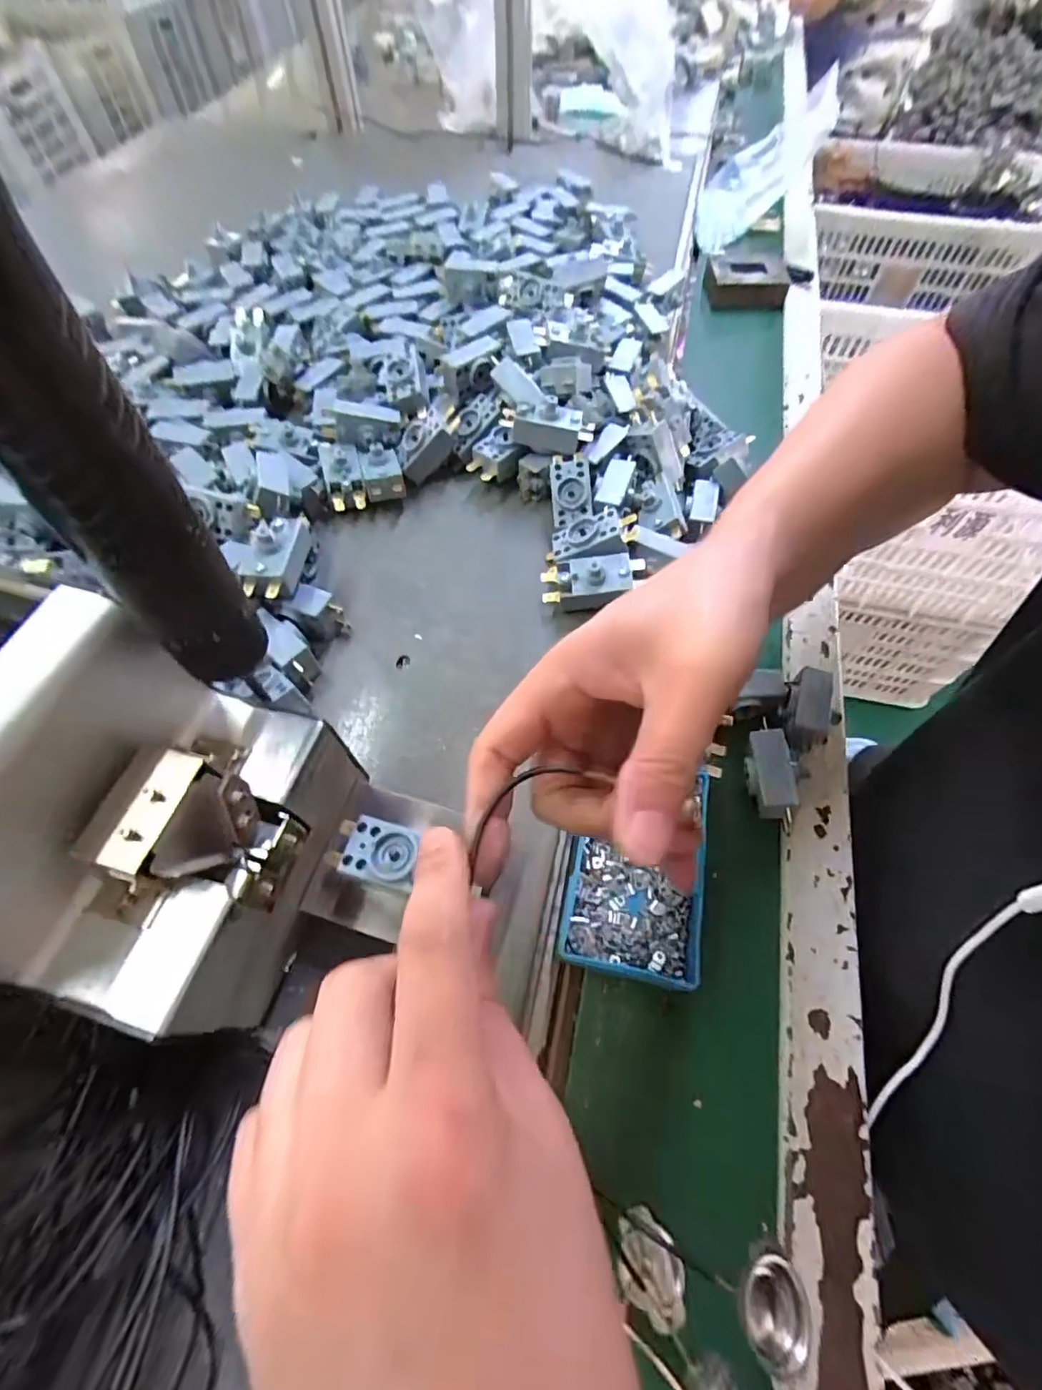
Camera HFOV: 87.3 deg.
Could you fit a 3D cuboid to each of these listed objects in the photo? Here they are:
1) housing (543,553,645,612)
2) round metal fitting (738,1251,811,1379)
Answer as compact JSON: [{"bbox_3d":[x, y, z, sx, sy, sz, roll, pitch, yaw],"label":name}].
[{"bbox_3d":[0.042,-0.074,0.351,0.056,0.025,0.030,-5,72,4],"label":"housing"},{"bbox_3d":[0.083,0.202,0.180,0.025,0.010,0.026,0,60,0],"label":"round metal fitting"}]

